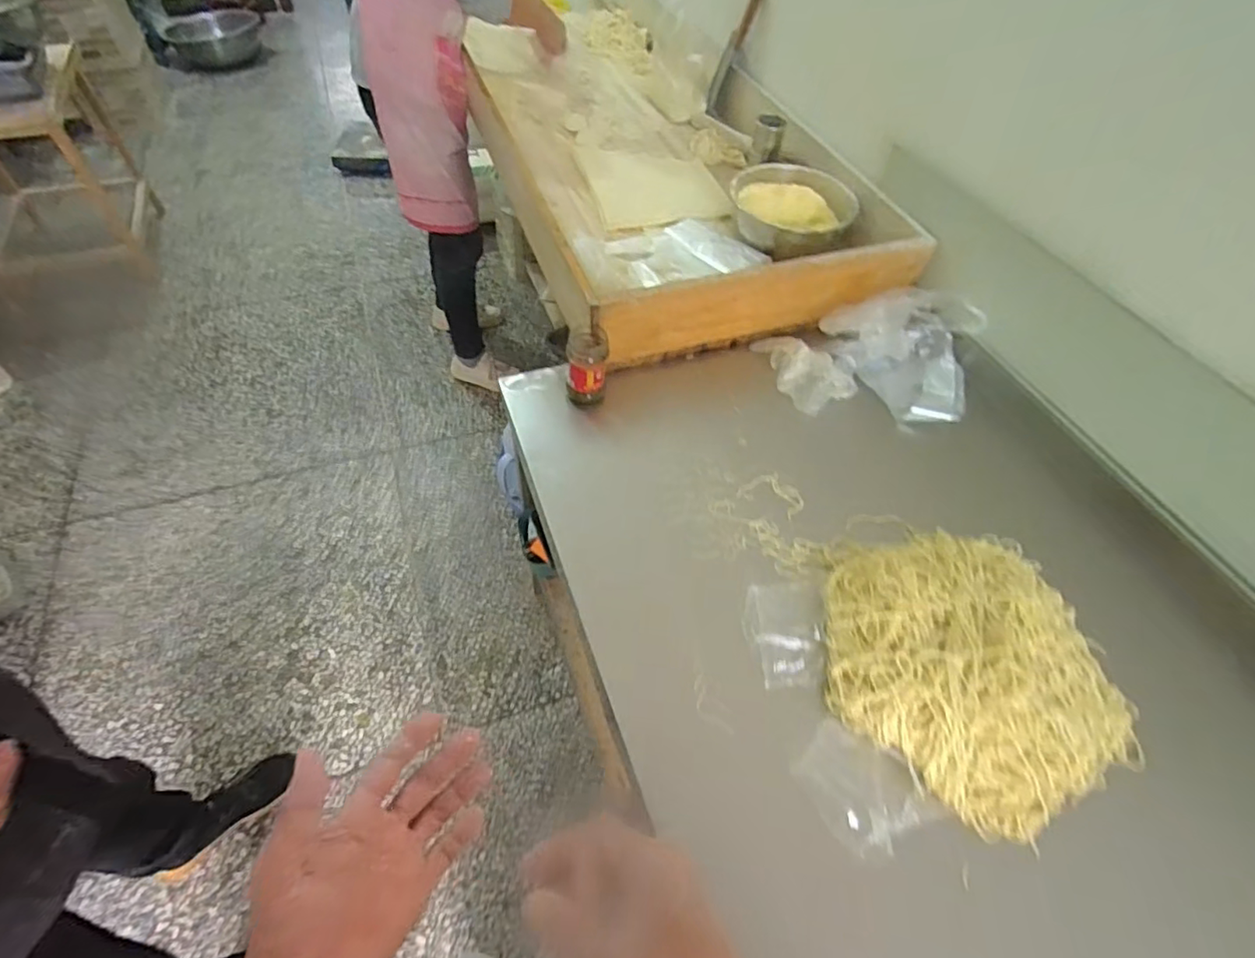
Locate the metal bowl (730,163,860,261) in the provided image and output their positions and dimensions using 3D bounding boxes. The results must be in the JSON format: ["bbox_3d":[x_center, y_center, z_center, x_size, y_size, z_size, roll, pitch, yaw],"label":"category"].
[{"bbox_3d":[0.329,-0.554,1.170,0.219,0.093,0.227,2,53,-3],"label":"metal bowl"}]

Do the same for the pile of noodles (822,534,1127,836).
[{"bbox_3d":[0.395,0.214,0.676,0.320,0.092,0.327,2,53,-3],"label":"pile of noodles"}]

